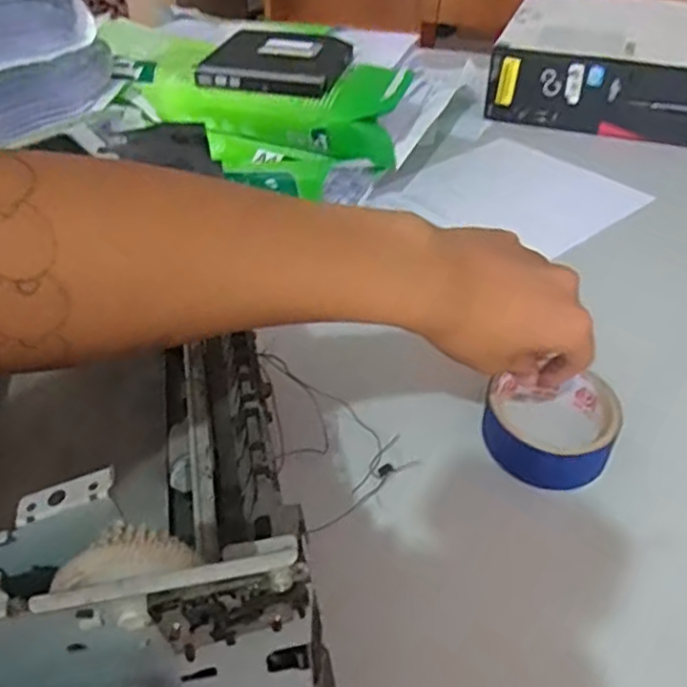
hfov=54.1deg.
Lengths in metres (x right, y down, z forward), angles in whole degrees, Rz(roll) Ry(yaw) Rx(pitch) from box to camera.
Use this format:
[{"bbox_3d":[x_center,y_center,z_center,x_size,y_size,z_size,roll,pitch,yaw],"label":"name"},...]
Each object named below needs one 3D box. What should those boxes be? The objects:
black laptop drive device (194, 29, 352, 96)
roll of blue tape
[{"bbox_3d":[-0.064,-0.290,0.693,0.135,0.019,0.134,12,42,14],"label":"black laptop drive device"},{"bbox_3d":[0.137,0.052,0.452,0.082,0.040,0.083,0,40,0],"label":"roll of blue tape"}]

